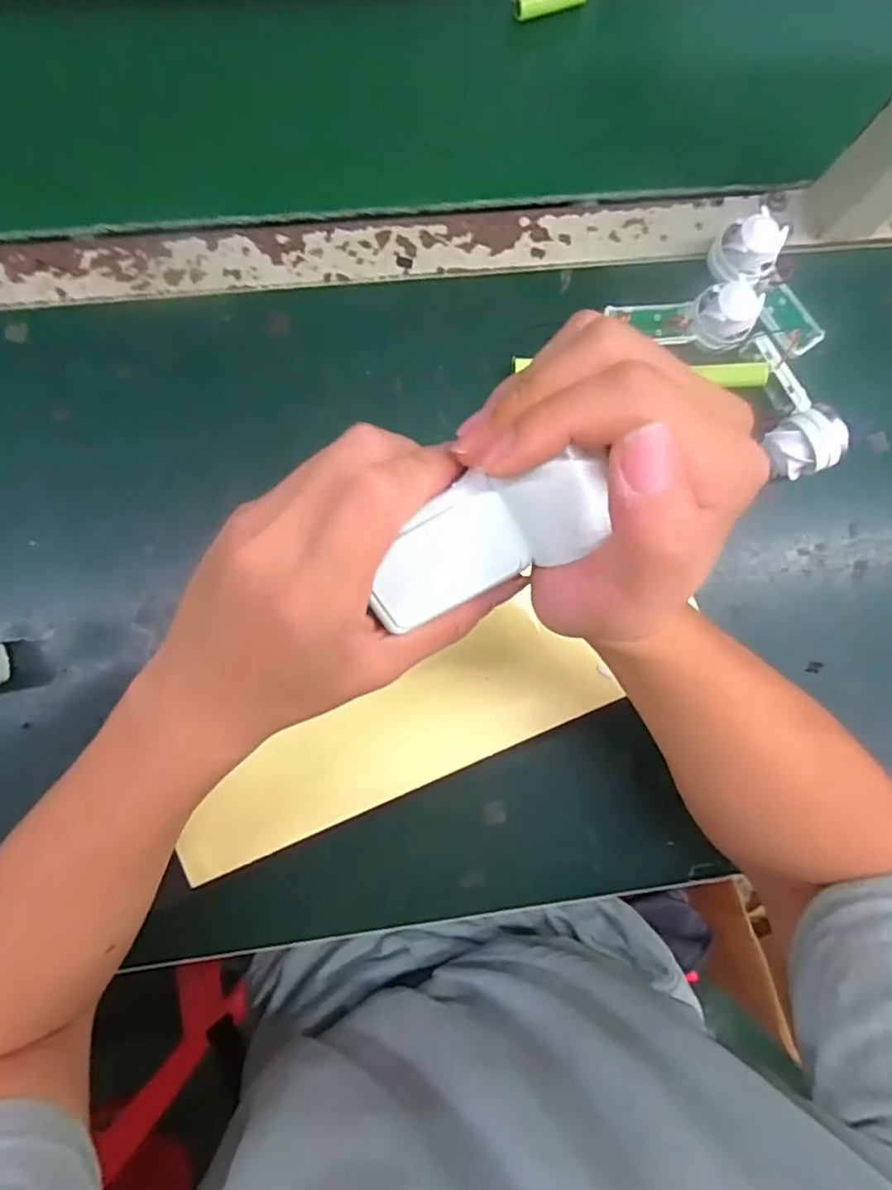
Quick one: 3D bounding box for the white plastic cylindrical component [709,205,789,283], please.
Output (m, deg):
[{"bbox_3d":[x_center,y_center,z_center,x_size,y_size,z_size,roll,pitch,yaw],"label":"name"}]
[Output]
[{"bbox_3d":[0.190,-0.218,0.389,0.038,0.038,0.034,44,86,0],"label":"white plastic cylindrical component"}]

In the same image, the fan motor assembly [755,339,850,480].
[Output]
[{"bbox_3d":[0.212,-0.117,0.385,0.036,0.038,0.088,-21,88,-4],"label":"fan motor assembly"}]

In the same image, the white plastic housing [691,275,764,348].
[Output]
[{"bbox_3d":[0.175,-0.175,0.384,0.038,0.027,0.039,0,87,-3],"label":"white plastic housing"}]

